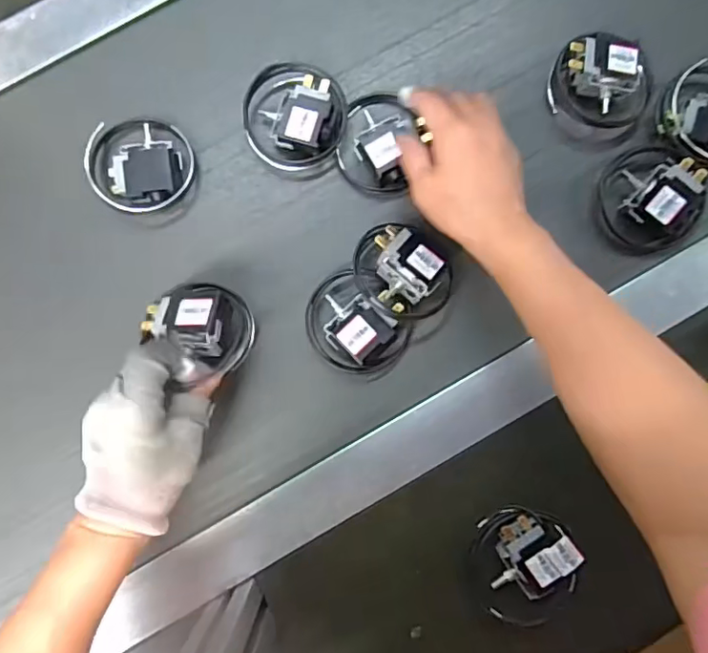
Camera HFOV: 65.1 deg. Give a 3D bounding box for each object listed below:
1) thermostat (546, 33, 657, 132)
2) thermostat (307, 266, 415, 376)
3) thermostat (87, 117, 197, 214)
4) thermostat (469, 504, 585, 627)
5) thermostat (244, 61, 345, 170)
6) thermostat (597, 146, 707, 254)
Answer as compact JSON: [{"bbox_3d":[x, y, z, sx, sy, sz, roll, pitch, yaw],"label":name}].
[{"bbox_3d":[0.203,-0.199,0.449,0.082,0.028,0.063,25,86,1],"label":"thermostat"},{"bbox_3d":[-0.001,0.001,0.433,0.083,0.029,0.072,38,87,1],"label":"thermostat"},{"bbox_3d":[-0.170,-0.131,0.441,0.082,0.027,0.076,0,86,-1],"label":"thermostat"},{"bbox_3d":[0.128,0.178,0.410,0.076,0.025,0.084,-4,87,-1],"label":"thermostat"},{"bbox_3d":[-0.046,-0.169,0.445,0.080,0.028,0.078,0,86,-1],"label":"thermostat"},{"bbox_3d":[0.236,-0.102,0.438,0.073,0.030,0.080,0,86,-1],"label":"thermostat"}]

